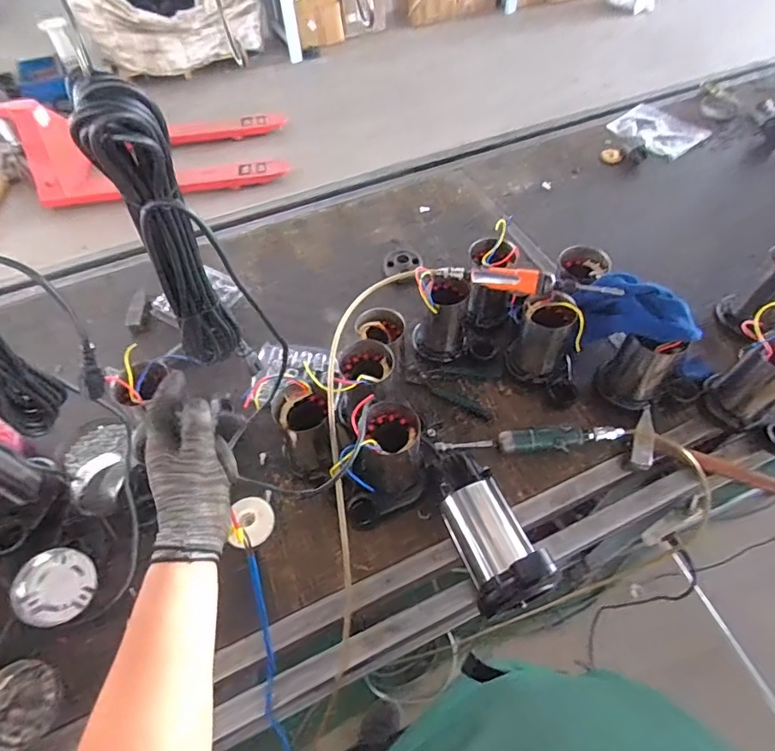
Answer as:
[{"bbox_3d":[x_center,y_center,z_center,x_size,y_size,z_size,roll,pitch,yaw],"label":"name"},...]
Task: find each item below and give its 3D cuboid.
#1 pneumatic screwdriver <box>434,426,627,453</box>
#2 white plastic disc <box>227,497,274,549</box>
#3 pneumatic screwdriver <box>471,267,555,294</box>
[{"bbox_3d":[0.252,0.117,0.873,0.324,0.050,0.043,1,55,3],"label":"pneumatic screwdriver"},{"bbox_3d":[-0.224,0.242,0.805,0.070,0.018,0.080,0,55,3],"label":"white plastic disc"},{"bbox_3d":[0.220,-0.173,0.858,0.140,0.031,0.040,18,57,14],"label":"pneumatic screwdriver"}]

